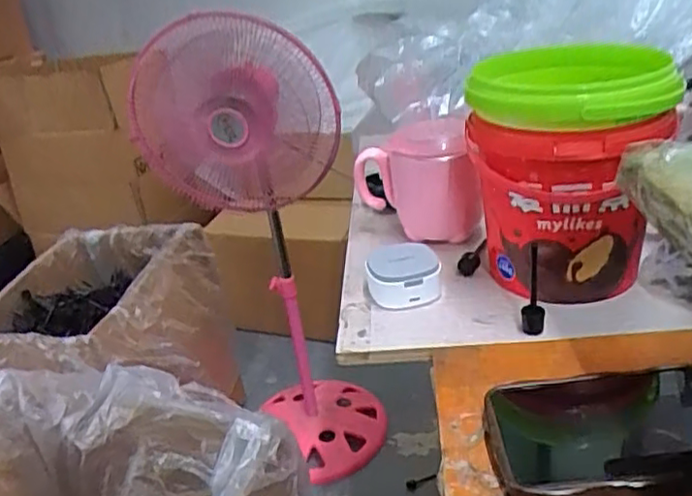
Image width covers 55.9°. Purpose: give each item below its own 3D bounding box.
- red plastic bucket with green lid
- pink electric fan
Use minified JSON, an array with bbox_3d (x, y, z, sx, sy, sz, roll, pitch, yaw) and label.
[{"bbox_3d":[0.153,-0.053,0.464,0.125,0.155,0.128,-2,27,11],"label":"red plastic bucket with green lid"},{"bbox_3d":[-0.142,0.026,1.198,0.323,0.851,0.230,-14,27,-12],"label":"pink electric fan"}]

